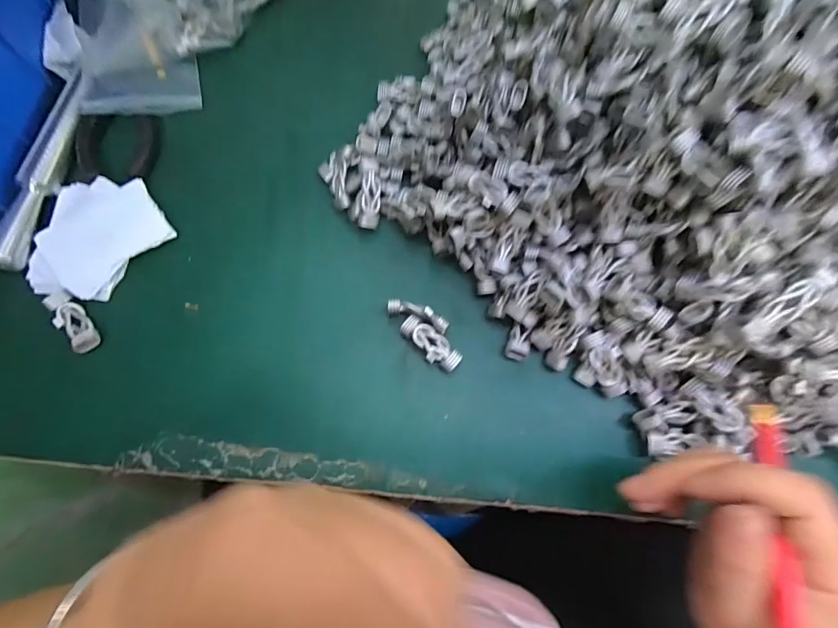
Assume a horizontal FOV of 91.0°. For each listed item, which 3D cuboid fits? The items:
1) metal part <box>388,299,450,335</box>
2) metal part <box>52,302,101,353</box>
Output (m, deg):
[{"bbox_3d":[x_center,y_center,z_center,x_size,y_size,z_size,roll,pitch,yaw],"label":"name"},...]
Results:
[{"bbox_3d":[0.000,0.001,0.282,0.043,0.014,0.012,22,75,4],"label":"metal part"},{"bbox_3d":[-0.226,0.010,0.273,0.017,0.010,0.035,-37,78,-11],"label":"metal part"}]

